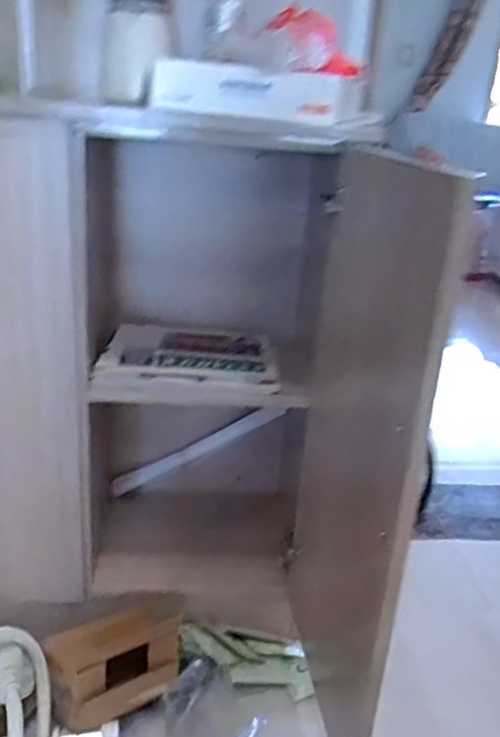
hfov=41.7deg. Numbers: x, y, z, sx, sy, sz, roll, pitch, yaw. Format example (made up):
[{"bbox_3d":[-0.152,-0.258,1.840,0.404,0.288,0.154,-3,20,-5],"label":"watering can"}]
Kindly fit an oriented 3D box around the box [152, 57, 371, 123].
[{"bbox_3d":[0.000,-0.347,0.827,0.252,0.057,0.053,3,22,-5],"label":"box"}]

